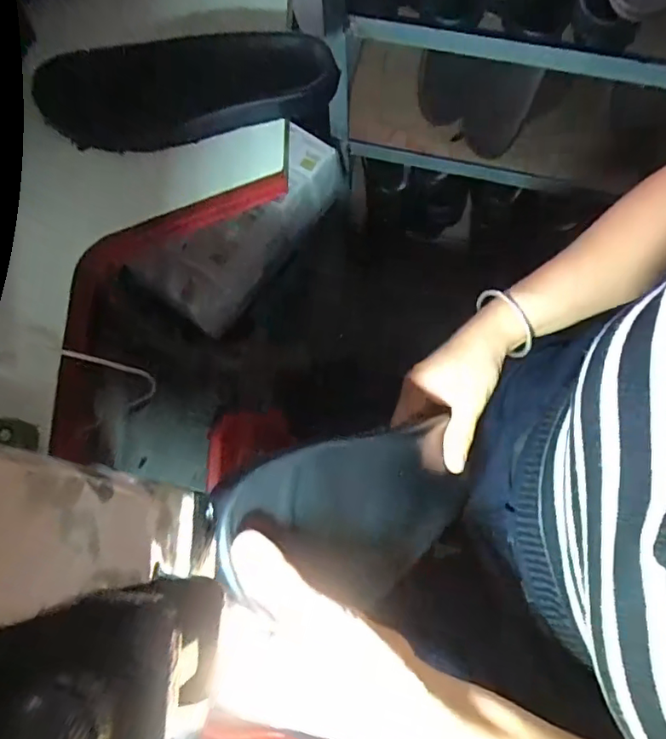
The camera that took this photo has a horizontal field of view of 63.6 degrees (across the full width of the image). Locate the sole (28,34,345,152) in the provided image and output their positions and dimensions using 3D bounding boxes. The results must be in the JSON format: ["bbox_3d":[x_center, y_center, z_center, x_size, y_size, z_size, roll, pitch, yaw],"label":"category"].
[{"bbox_3d":[-0.130,-0.255,0.484,0.262,0.039,0.074,-11,73,-1],"label":"sole"}]

